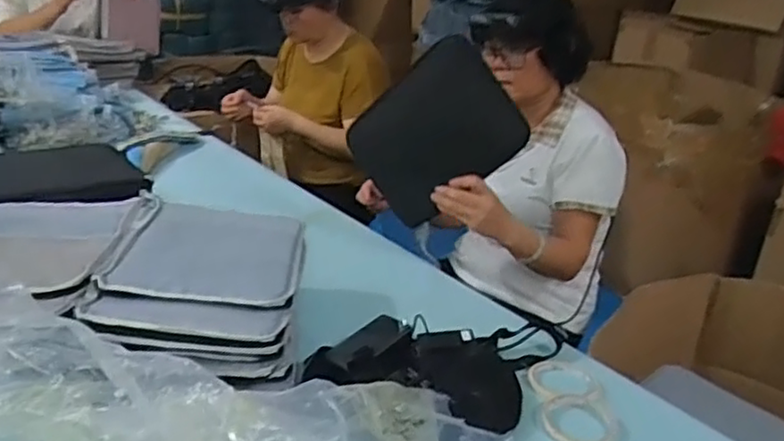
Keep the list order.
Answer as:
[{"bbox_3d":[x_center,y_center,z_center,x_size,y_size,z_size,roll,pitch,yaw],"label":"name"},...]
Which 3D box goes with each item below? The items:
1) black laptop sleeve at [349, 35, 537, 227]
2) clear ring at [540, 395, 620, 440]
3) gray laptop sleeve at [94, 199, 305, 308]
[{"bbox_3d":[0.067,-0.143,1.176,0.218,0.295,0.017,55,36,4],"label":"black laptop sleeve"},{"bbox_3d":[0.226,0.243,0.840,0.094,0.014,0.103,5,22,-2],"label":"clear ring"},{"bbox_3d":[-0.228,0.038,0.892,0.217,0.024,0.246,6,22,-2],"label":"gray laptop sleeve"}]

